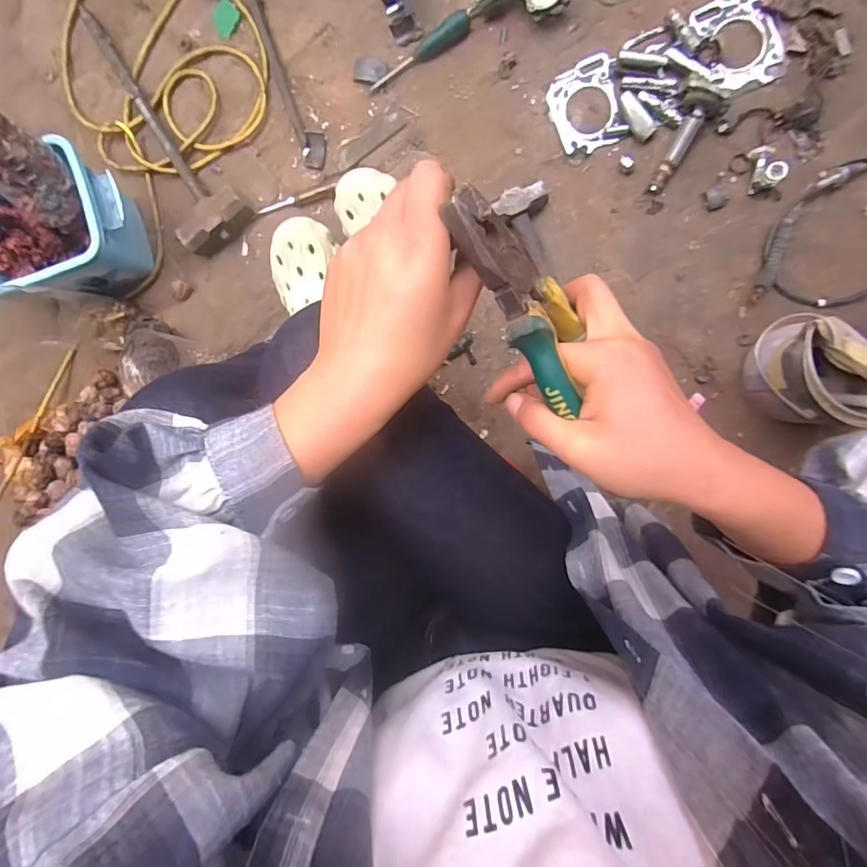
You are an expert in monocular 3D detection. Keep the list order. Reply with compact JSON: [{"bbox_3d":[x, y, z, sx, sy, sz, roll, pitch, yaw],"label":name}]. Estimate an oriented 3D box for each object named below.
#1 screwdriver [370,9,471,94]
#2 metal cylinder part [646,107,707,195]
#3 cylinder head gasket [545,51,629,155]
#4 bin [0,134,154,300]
[{"bbox_3d":[-0.024,-0.595,0.713,0.173,0.031,0.026,-24,93,7],"label":"screwdriver"},{"bbox_3d":[0.351,-0.407,0.666,0.021,0.022,0.112,28,116,2],"label":"metal cylinder part"},{"bbox_3d":[0.231,-0.501,0.704,0.096,0.006,0.128,-14,94,14],"label":"cylinder head gasket"},{"bbox_3d":[-0.602,-0.320,0.737,0.275,0.158,0.202,-15,94,6],"label":"bin"}]

